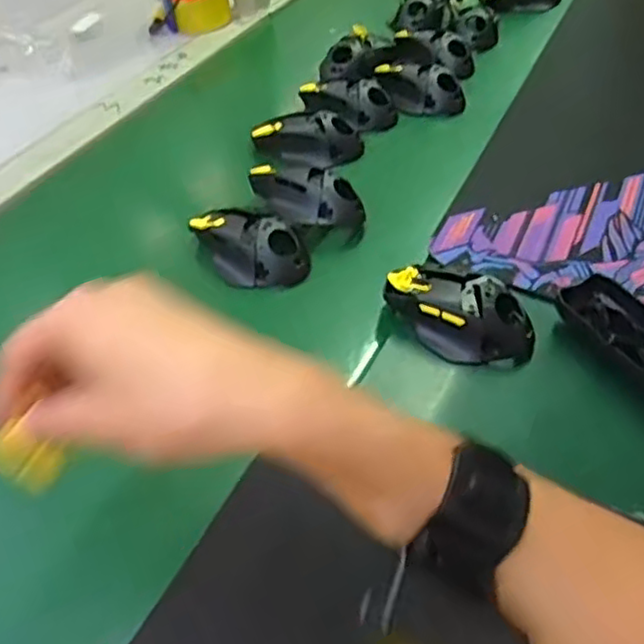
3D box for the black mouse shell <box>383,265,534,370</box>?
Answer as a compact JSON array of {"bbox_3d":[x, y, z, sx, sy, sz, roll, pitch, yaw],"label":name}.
[{"bbox_3d":[0.102,-0.010,0.510,0.111,0.036,0.061,27,51,26],"label":"black mouse shell"}]

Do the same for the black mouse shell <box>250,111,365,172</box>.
[{"bbox_3d":[-0.015,-0.186,0.702,0.112,0.039,0.051,10,45,12],"label":"black mouse shell"}]

